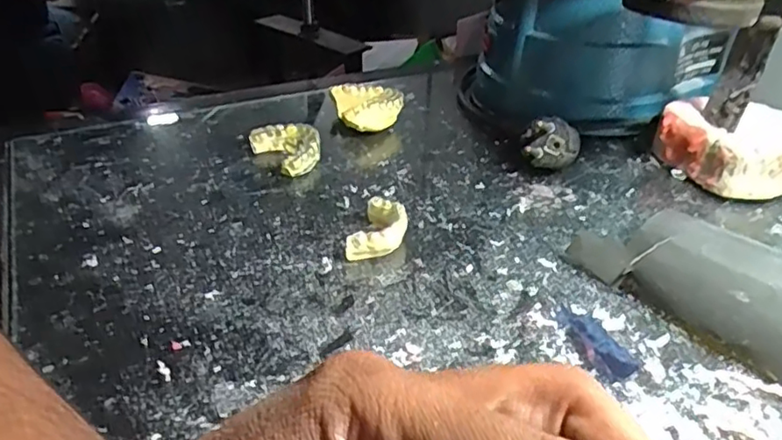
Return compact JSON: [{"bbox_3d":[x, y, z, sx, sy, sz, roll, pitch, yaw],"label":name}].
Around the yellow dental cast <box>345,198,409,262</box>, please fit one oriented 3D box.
[{"bbox_3d":[-0.006,0.006,0.357,0.028,0.017,0.046,10,35,13],"label":"yellow dental cast"}]

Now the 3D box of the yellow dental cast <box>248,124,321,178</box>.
[{"bbox_3d":[-0.072,-0.053,0.440,0.039,0.019,0.051,-23,41,-32],"label":"yellow dental cast"}]

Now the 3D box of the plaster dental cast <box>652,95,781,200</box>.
[{"bbox_3d":[0.236,-0.052,0.429,0.093,0.046,0.076,18,37,23],"label":"plaster dental cast"}]

